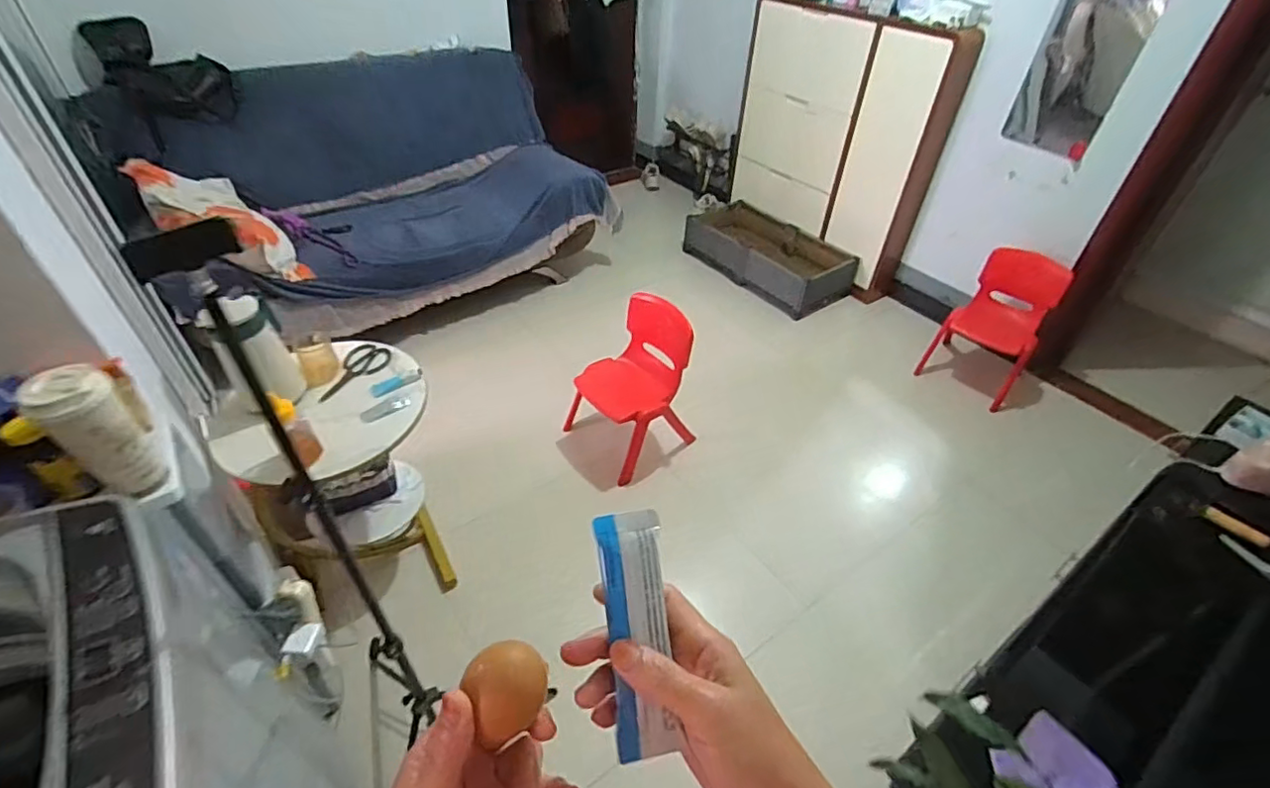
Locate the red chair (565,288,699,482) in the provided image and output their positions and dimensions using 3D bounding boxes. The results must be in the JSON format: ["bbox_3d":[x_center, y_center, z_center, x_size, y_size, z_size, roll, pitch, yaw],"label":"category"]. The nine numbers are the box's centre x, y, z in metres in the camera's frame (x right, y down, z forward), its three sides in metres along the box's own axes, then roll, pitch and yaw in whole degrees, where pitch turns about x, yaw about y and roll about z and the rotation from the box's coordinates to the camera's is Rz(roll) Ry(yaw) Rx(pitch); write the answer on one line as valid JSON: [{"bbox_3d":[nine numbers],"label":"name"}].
[{"bbox_3d":[-0.015,-0.041,1.921,0.291,0.513,0.351,-25,49,-28],"label":"red chair"}]

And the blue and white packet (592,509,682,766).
[{"bbox_3d":[0.001,0.134,0.325,0.033,0.009,0.133,-5,88,-9],"label":"blue and white packet"}]

